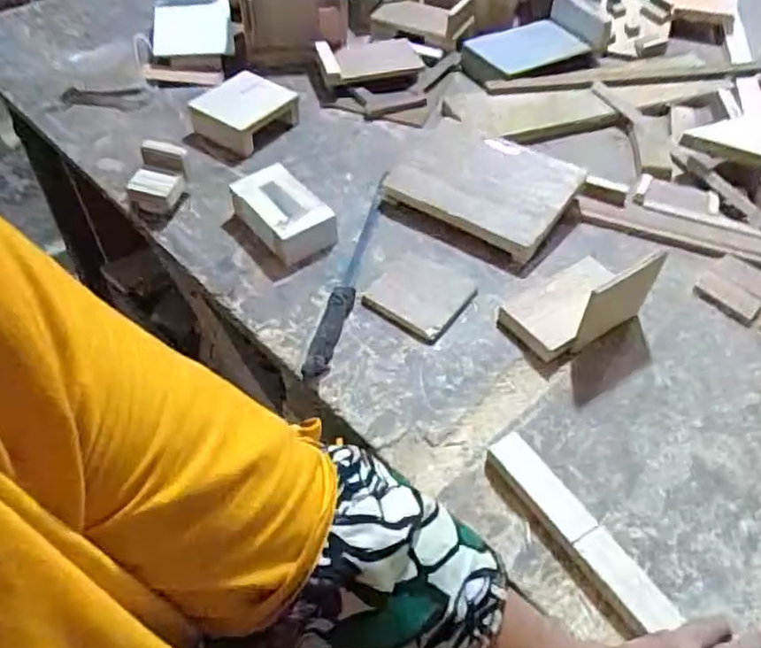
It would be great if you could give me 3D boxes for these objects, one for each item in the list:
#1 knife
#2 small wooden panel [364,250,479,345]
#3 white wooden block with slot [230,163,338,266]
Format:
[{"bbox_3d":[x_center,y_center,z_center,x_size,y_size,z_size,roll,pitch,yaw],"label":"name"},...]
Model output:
[{"bbox_3d":[-0.027,-0.056,0.669,0.023,0.017,0.271,12,51,8],"label":"knife"},{"bbox_3d":[0.035,-0.029,0.652,0.092,0.008,0.081,31,56,22],"label":"small wooden panel"},{"bbox_3d":[-0.103,-0.116,0.702,0.068,0.041,0.112,-32,58,-25],"label":"white wooden block with slot"}]

